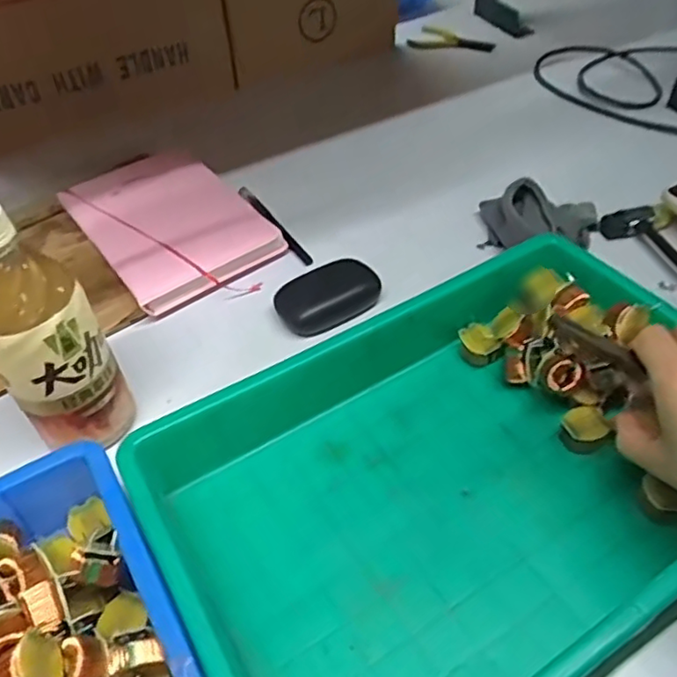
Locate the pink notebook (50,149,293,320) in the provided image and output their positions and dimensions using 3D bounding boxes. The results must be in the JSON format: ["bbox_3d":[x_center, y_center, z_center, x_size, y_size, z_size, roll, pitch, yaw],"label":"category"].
[{"bbox_3d":[-0.165,-0.116,0.599,0.145,0.027,0.214,-30,53,-23],"label":"pink notebook"}]

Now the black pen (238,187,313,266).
[{"bbox_3d":[-0.065,-0.115,0.612,0.014,0.015,0.133,-26,51,-19],"label":"black pen"}]

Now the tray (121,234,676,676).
[{"bbox_3d":[0.082,0.074,0.386,0.365,0.061,0.248,-27,52,-20],"label":"tray"}]

